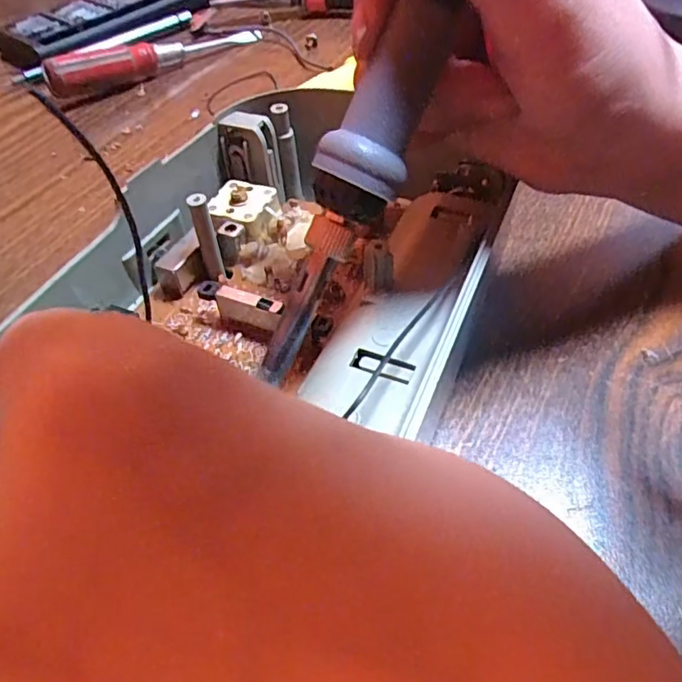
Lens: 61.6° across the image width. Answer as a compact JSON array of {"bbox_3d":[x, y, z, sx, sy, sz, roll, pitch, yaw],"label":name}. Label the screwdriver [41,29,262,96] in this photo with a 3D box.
[{"bbox_3d":[-0.115,-0.183,0.363,0.145,0.025,0.018,-33,55,-23],"label":"screwdriver"}]

